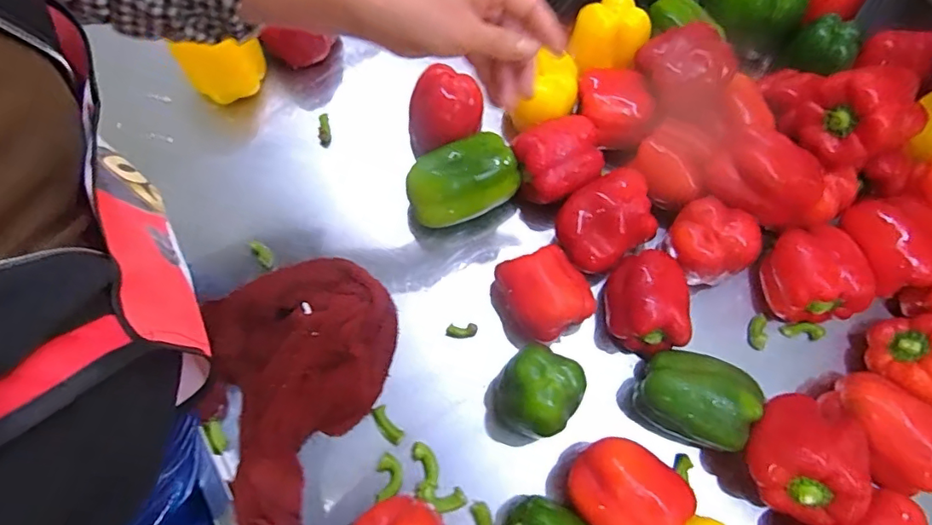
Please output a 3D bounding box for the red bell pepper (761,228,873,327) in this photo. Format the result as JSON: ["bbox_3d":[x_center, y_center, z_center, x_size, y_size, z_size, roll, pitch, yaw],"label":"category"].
[{"bbox_3d":[0.330,0.011,0.497,0.070,0.072,0.087,-12,70,-7],"label":"red bell pepper"}]

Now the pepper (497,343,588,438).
[{"bbox_3d":[0.061,0.113,0.446,0.064,0.078,0.063,1,69,-2],"label":"pepper"}]

